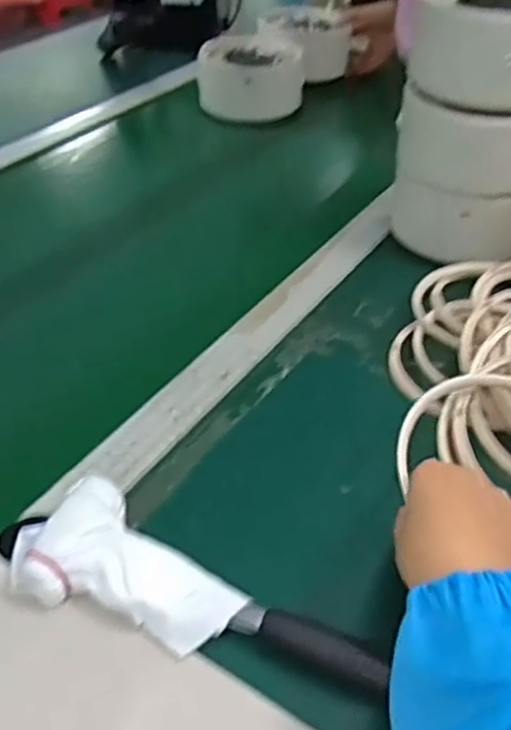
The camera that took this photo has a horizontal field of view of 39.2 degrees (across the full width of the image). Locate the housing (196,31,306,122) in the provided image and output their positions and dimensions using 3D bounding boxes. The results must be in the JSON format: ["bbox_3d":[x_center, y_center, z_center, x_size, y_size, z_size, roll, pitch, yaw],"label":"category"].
[{"bbox_3d":[-0.003,-0.396,0.986,0.122,0.079,0.127,1,41,-1],"label":"housing"}]

